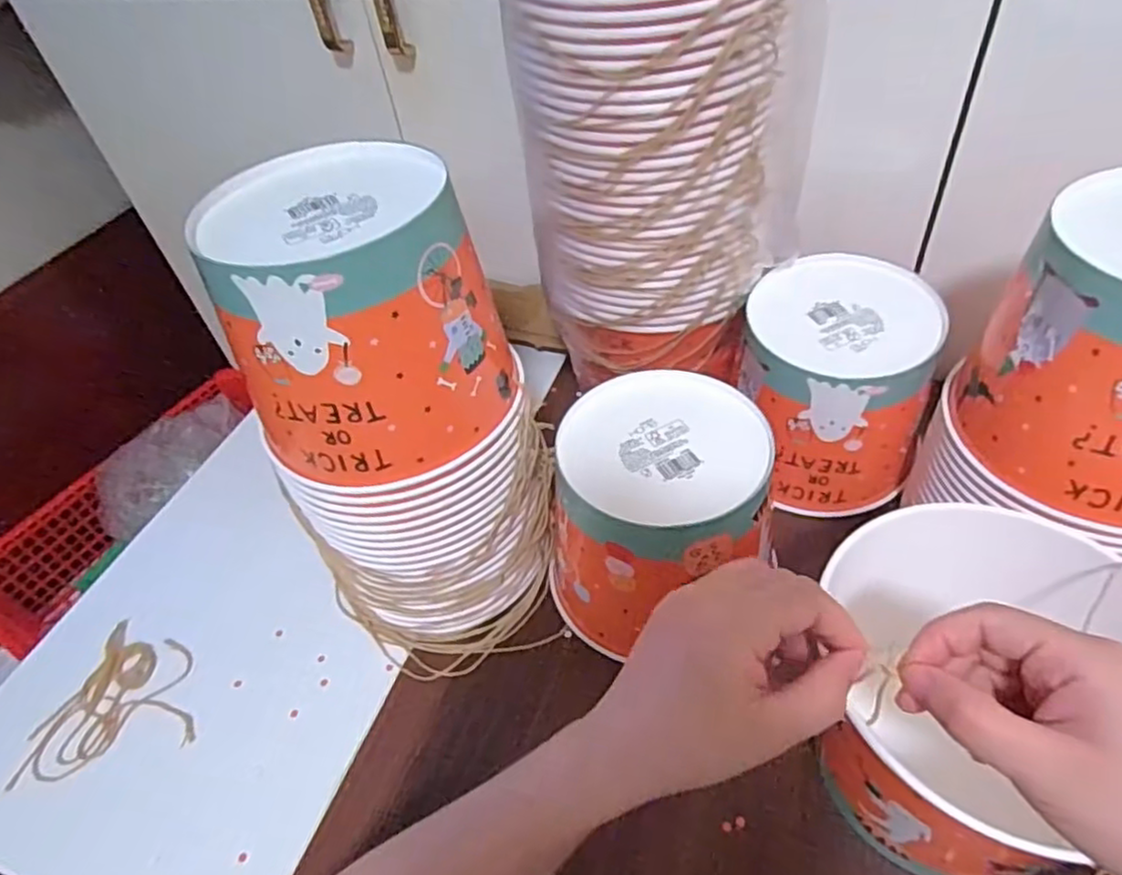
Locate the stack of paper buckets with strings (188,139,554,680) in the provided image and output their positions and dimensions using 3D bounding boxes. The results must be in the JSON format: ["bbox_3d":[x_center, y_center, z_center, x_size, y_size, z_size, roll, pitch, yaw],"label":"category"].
[{"bbox_3d":[-0.101,0.000,0.420,0.135,0.297,0.135,24,53,28],"label":"stack of paper buckets with strings"}]

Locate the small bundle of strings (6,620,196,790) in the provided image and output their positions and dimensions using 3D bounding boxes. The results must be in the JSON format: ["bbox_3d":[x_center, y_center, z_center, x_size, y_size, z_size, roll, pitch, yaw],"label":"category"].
[{"bbox_3d":[-0.316,0.180,0.486,0.114,0.008,0.104,-15,46,-7],"label":"small bundle of strings"}]

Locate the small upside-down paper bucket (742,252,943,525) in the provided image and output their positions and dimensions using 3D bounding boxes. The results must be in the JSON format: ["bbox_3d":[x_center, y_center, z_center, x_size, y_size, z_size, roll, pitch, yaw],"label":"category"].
[{"bbox_3d":[0.201,-0.041,0.516,0.123,0.132,0.128,-4,45,4],"label":"small upside-down paper bucket"}]

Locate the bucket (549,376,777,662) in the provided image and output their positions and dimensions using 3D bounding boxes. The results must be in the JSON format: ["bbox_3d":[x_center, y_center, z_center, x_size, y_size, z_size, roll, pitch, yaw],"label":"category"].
[{"bbox_3d":[0.064,0.056,0.459,0.135,0.131,0.147,-5,46,5],"label":"bucket"}]

